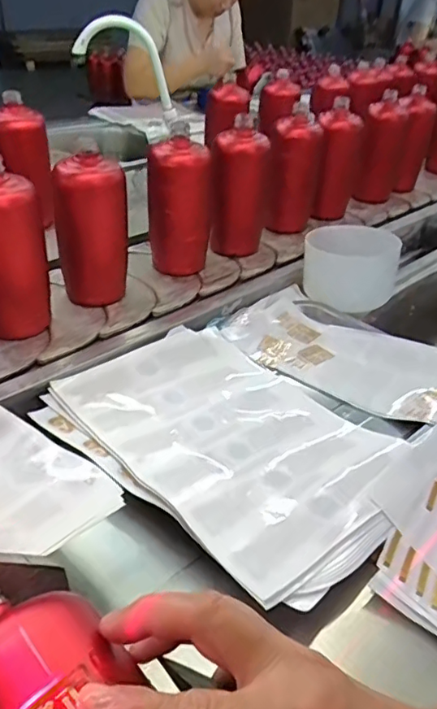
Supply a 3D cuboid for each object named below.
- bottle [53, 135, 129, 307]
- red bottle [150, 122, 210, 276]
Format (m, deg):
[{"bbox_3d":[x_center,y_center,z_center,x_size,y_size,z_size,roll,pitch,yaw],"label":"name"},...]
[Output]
[{"bbox_3d":[-0.152,-0.151,0.671,0.065,0.177,0.065,20,38,21],"label":"bottle"},{"bbox_3d":[-0.052,-0.206,0.763,0.085,0.178,0.074,5,35,0],"label":"red bottle"}]

